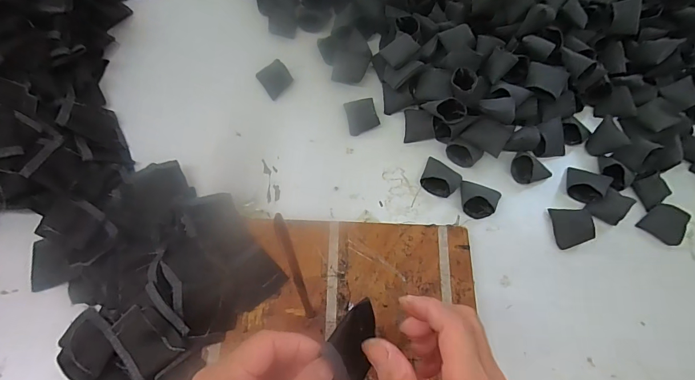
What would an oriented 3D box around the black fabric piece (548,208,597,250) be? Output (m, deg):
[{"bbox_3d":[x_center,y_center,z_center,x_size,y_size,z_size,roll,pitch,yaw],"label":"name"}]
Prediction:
[{"bbox_3d":[0.234,0.037,0.390,0.032,0.027,0.040,-2,66,-4],"label":"black fabric piece"}]

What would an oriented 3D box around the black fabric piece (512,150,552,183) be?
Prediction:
[{"bbox_3d":[0.201,-0.028,0.410,0.041,0.020,0.034,-16,68,-10],"label":"black fabric piece"}]

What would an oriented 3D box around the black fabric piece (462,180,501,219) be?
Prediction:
[{"bbox_3d":[0.139,0.008,0.391,0.041,0.017,0.038,18,66,5],"label":"black fabric piece"}]

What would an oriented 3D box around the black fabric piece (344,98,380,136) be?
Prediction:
[{"bbox_3d":[0.016,-0.087,0.437,0.035,0.010,0.041,-14,67,-9],"label":"black fabric piece"}]

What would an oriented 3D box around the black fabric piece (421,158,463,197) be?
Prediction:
[{"bbox_3d":[0.100,-0.016,0.399,0.042,0.022,0.037,34,68,12],"label":"black fabric piece"}]

